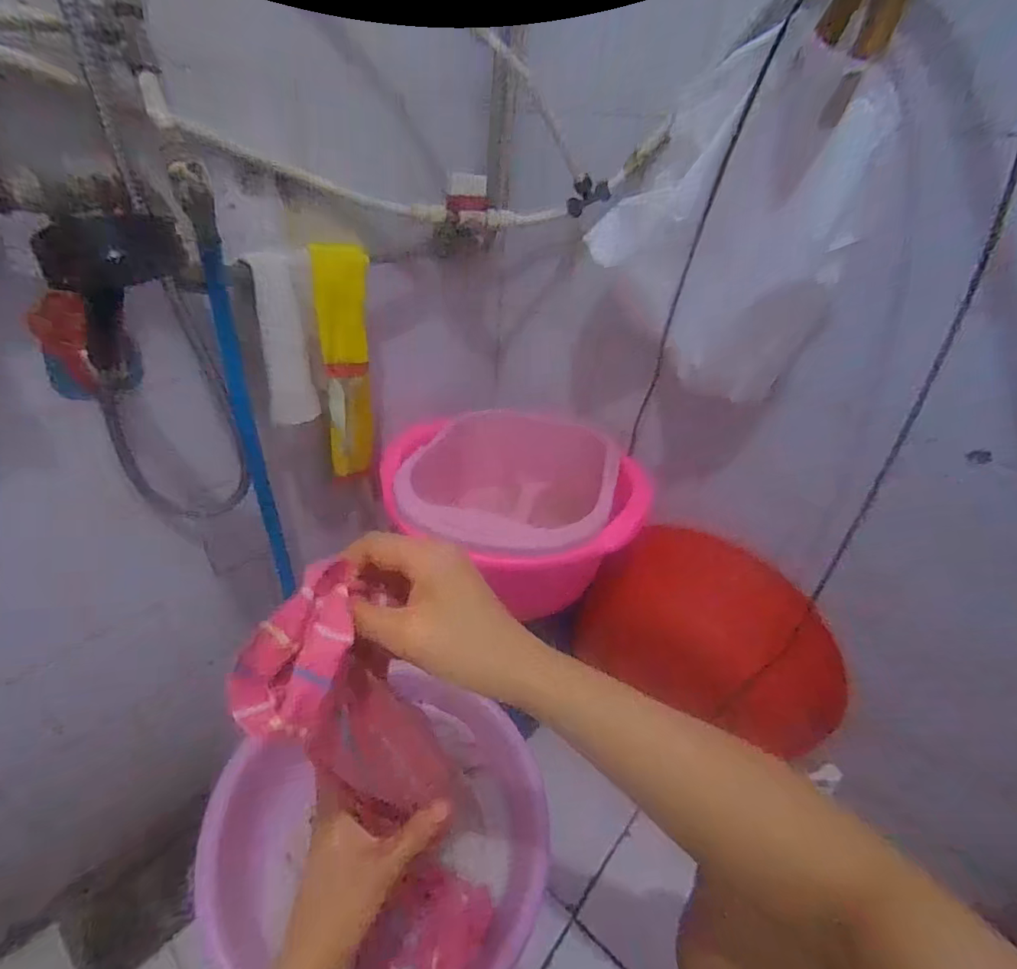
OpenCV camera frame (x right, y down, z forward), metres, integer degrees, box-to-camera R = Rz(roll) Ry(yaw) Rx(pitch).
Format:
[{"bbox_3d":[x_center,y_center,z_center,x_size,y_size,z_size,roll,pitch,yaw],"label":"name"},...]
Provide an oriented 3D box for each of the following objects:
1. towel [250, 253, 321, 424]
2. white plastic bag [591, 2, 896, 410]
[{"bbox_3d":[-0.267,-0.165,0.612,0.056,0.190,0.042,-8,37,-19],"label":"towel"},{"bbox_3d":[0.248,-0.284,0.606,0.277,0.347,0.097,30,42,31],"label":"white plastic bag"}]

